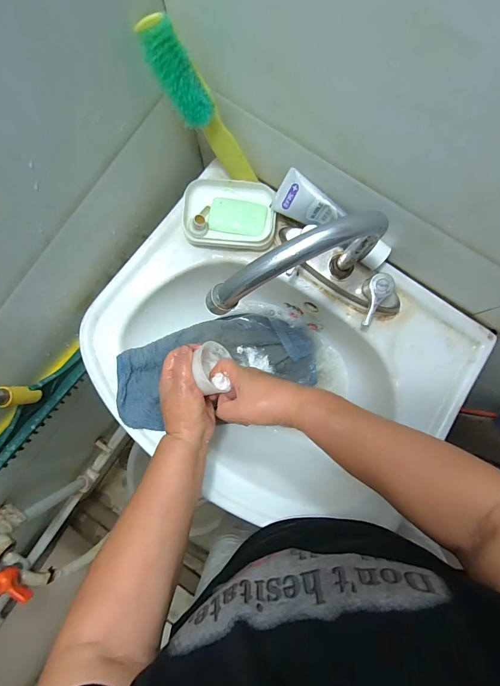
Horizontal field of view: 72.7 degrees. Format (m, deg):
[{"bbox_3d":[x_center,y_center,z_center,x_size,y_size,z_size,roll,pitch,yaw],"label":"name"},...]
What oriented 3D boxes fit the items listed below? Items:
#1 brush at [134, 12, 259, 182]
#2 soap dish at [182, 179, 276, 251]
[{"bbox_3d":[-0.047,-0.237,0.359,0.030,0.186,0.031,29,90,29],"label":"brush"},{"bbox_3d":[-0.027,-0.168,0.451,0.119,0.042,0.082,3,85,1],"label":"soap dish"}]

